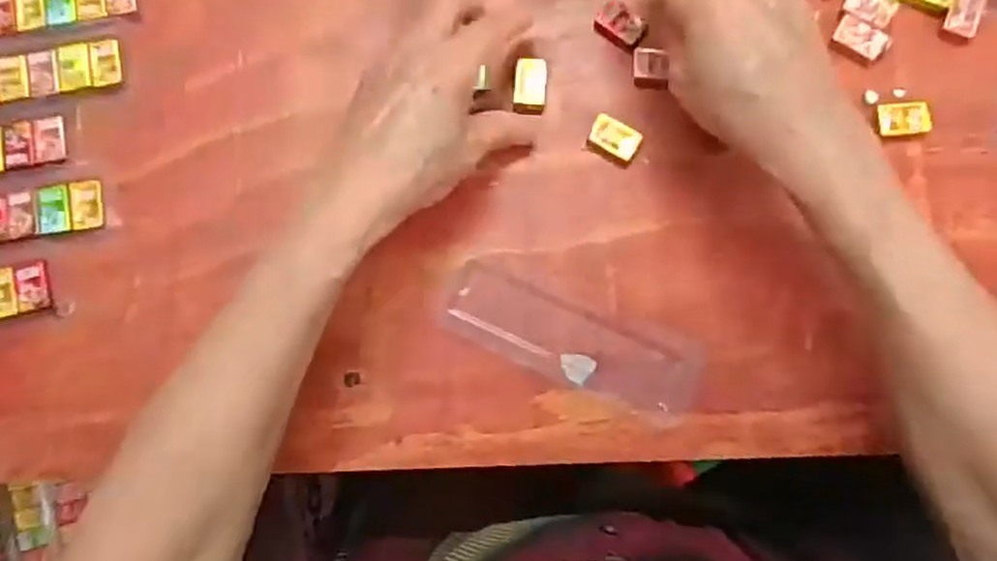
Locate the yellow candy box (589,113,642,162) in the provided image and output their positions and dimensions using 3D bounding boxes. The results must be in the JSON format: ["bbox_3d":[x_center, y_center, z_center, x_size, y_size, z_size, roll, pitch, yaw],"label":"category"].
[{"bbox_3d":[0.061,-0.075,0.410,0.026,0.010,0.016,28,85,4],"label":"yellow candy box"}]

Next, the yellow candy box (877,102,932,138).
[{"bbox_3d":[0.210,-0.083,0.404,0.027,0.008,0.017,-4,84,1],"label":"yellow candy box"}]

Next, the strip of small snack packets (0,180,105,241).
[{"bbox_3d":[-0.270,-0.032,0.413,0.120,0.005,0.026,-9,84,1],"label":"strip of small snack packets"}]

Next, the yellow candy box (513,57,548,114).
[{"bbox_3d":[0.017,-0.104,0.415,0.017,0.010,0.027,4,84,2],"label":"yellow candy box"}]

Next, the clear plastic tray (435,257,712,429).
[{"bbox_3d":[0.037,0.031,0.399,0.132,0.007,0.042,21,85,4],"label":"clear plastic tray"}]

